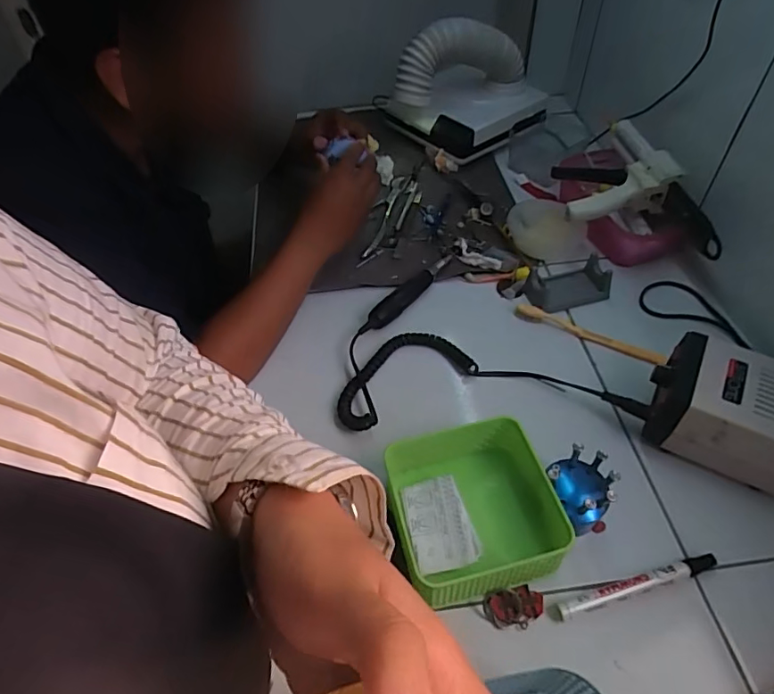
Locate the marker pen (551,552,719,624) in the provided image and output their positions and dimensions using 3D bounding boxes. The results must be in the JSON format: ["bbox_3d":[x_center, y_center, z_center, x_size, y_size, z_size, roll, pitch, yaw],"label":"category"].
[{"bbox_3d":[0.209,0.201,0.435,0.149,0.016,0.013,-15,50,-7],"label":"marker pen"}]

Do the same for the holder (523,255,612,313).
[{"bbox_3d":[0.228,-0.078,0.655,0.098,0.030,0.058,-17,50,-9],"label":"holder"}]

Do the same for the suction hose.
[{"bbox_3d":[0.118,-0.464,0.844,0.226,0.137,0.097,-25,52,-15],"label":"suction hose"}]

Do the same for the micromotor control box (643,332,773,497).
[{"bbox_3d":[0.330,0.063,0.498,0.137,0.085,0.100,21,55,22],"label":"micromotor control box"}]

